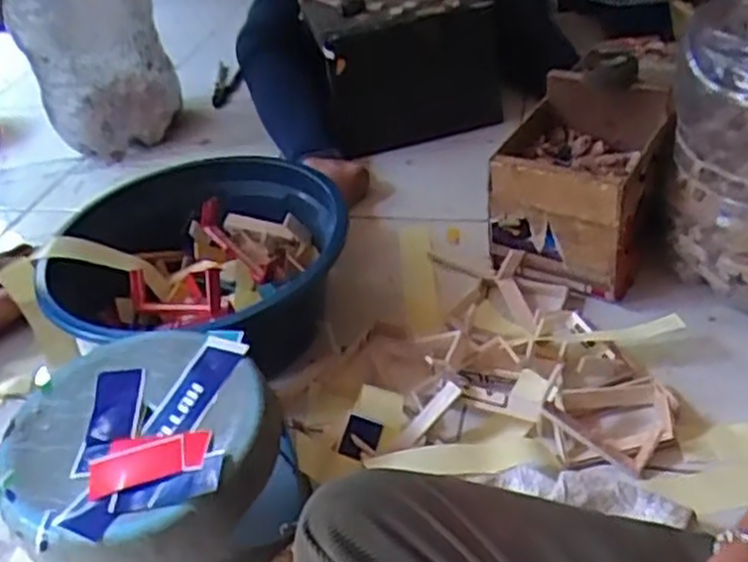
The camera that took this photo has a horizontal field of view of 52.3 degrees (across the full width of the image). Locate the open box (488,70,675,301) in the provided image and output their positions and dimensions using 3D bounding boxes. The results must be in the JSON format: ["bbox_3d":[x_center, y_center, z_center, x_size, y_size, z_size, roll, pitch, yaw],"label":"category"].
[{"bbox_3d":[0.253,-0.114,0.933,0.171,0.198,0.184,14,43,28],"label":"open box"}]

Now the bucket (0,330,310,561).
[{"bbox_3d":[-0.187,0.194,0.669,0.228,0.196,0.210,-6,37,5],"label":"bucket"}]

